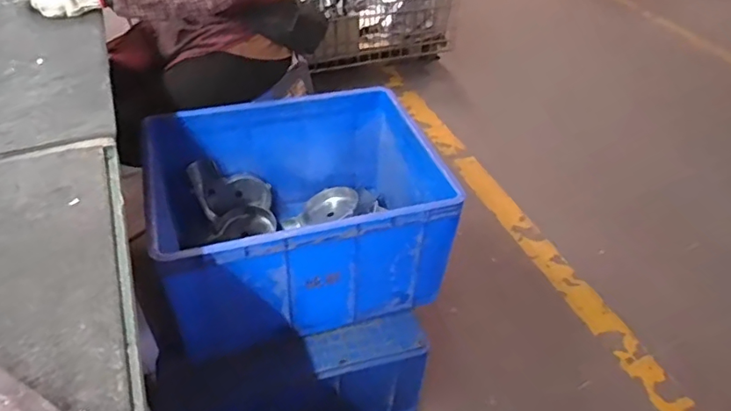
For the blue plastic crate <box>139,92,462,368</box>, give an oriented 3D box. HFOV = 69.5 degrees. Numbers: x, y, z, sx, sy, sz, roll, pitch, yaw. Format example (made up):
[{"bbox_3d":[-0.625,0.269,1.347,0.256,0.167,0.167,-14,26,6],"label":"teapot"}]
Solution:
[{"bbox_3d":[-0.138,0.014,1.095,0.530,0.283,0.419,-12,45,-16],"label":"blue plastic crate"}]

